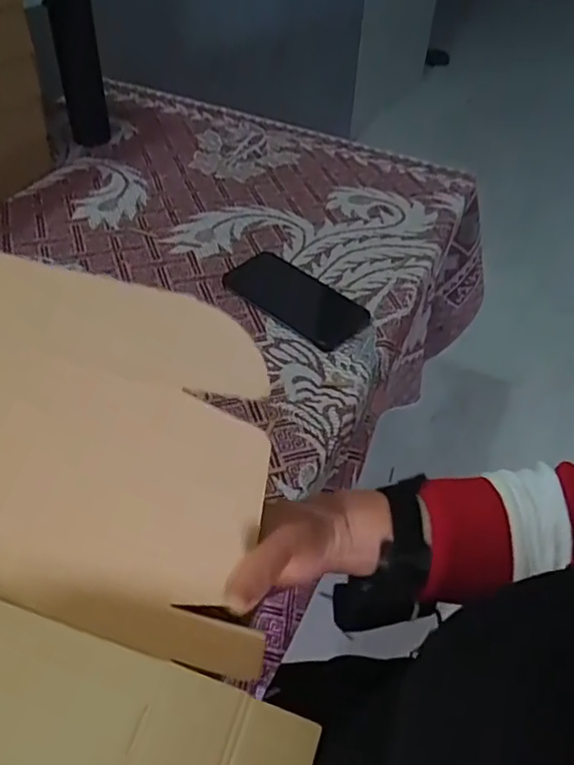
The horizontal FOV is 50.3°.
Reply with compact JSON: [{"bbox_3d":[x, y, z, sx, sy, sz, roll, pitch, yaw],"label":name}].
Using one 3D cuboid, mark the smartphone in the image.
[{"bbox_3d":[0.008,-0.097,0.685,0.162,0.015,0.082,34,53,25],"label":"smartphone"}]

